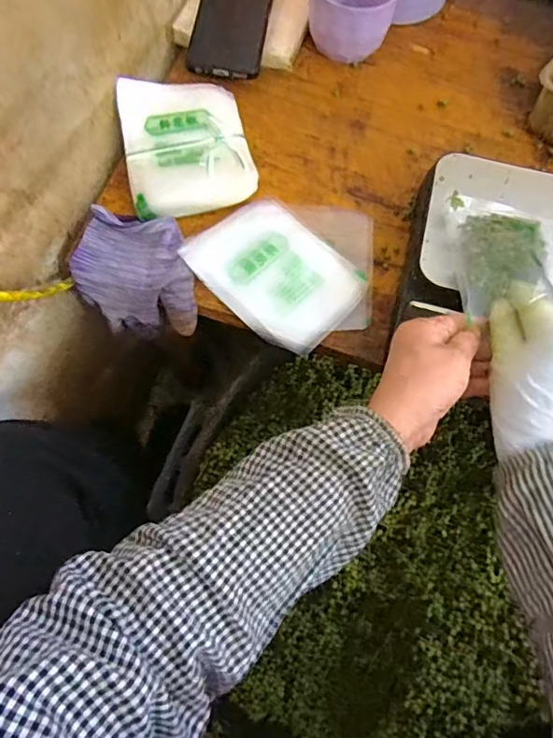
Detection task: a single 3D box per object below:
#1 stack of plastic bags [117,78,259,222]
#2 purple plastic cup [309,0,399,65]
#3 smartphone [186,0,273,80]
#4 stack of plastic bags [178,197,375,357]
[{"bbox_3d":[-0.086,-0.217,0.496,0.112,0.019,0.147,-12,71,-7],"label":"stack of plastic bags"},{"bbox_3d":[0.080,-0.385,0.554,0.090,0.067,0.075,17,70,4],"label":"purple plastic cup"},{"bbox_3d":[-0.046,-0.385,0.560,0.075,0.009,0.181,7,70,0],"label":"smartphone"},{"bbox_3d":[0.021,-0.098,0.467,0.153,0.014,0.150,42,74,12],"label":"stack of plastic bags"}]

